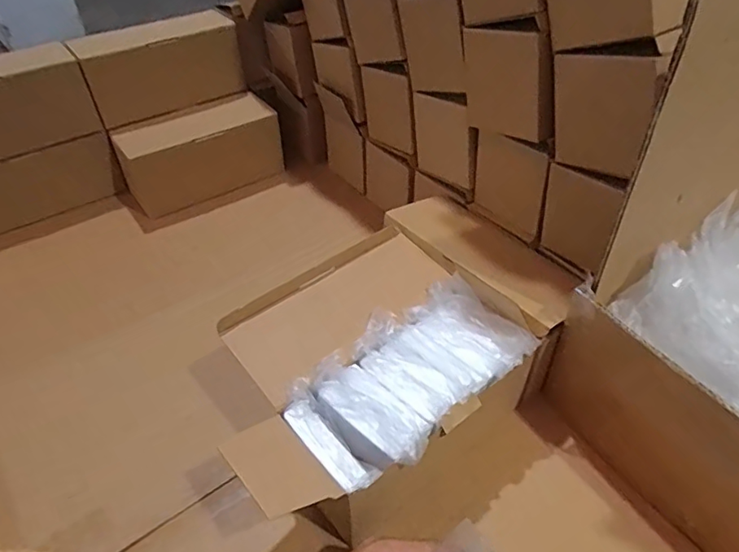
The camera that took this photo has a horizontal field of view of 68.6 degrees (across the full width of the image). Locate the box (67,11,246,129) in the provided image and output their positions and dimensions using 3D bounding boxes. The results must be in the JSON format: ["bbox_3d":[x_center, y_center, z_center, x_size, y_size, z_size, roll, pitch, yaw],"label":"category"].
[{"bbox_3d":[-0.289,-0.291,0.759,0.209,0.091,0.083,-28,48,-26],"label":"box"}]

